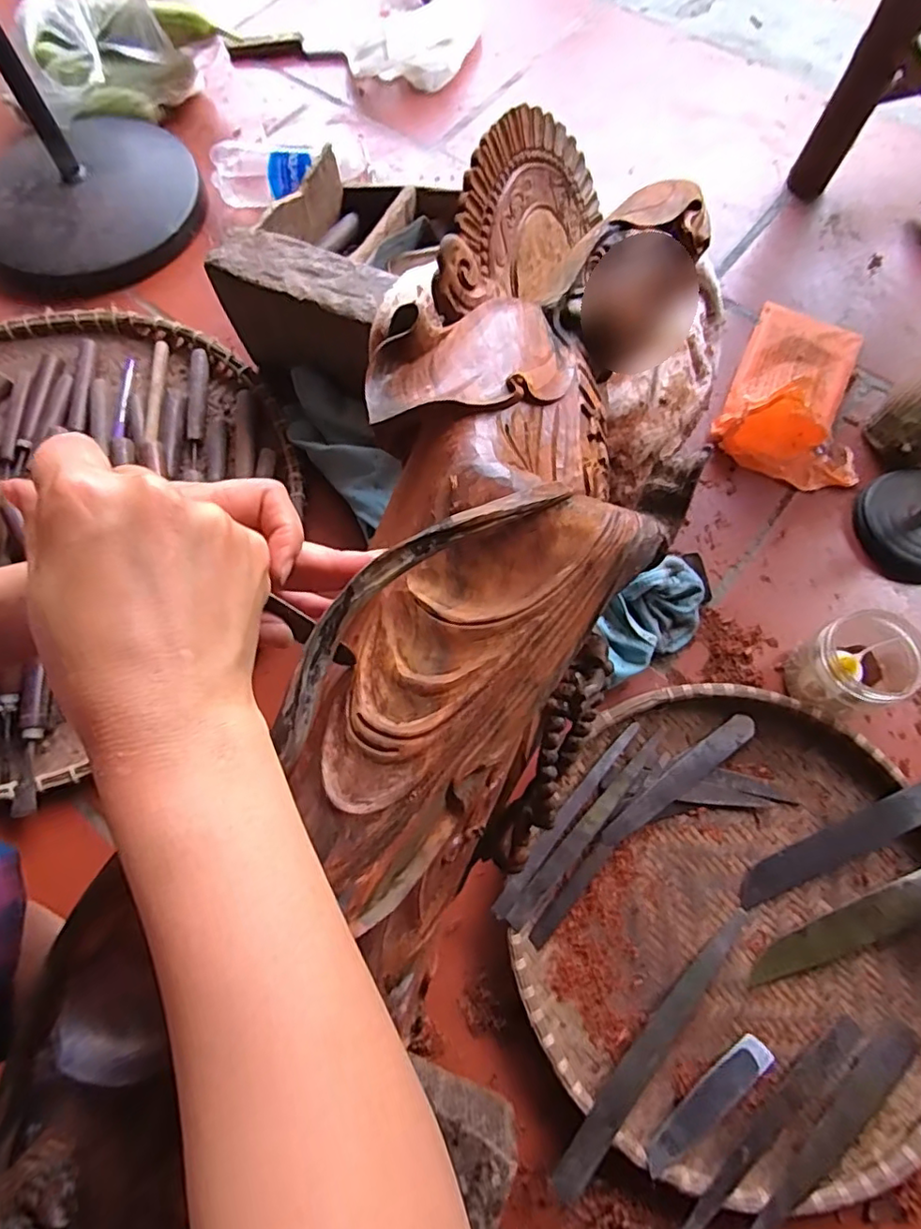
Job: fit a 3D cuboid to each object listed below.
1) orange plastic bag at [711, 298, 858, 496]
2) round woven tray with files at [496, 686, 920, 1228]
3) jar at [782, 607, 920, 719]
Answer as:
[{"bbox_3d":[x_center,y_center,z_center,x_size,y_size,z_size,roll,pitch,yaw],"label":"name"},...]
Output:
[{"bbox_3d":[0.358,-0.236,0.591,0.147,0.064,0.221,26,72,10],"label":"orange plastic bag"},{"bbox_3d":[0.208,0.231,0.441,0.331,0.031,0.334,0,70,0],"label":"round woven tray with files"},{"bbox_3d":[0.317,0.040,0.472,0.073,0.099,0.069,0,70,0],"label":"jar"}]

